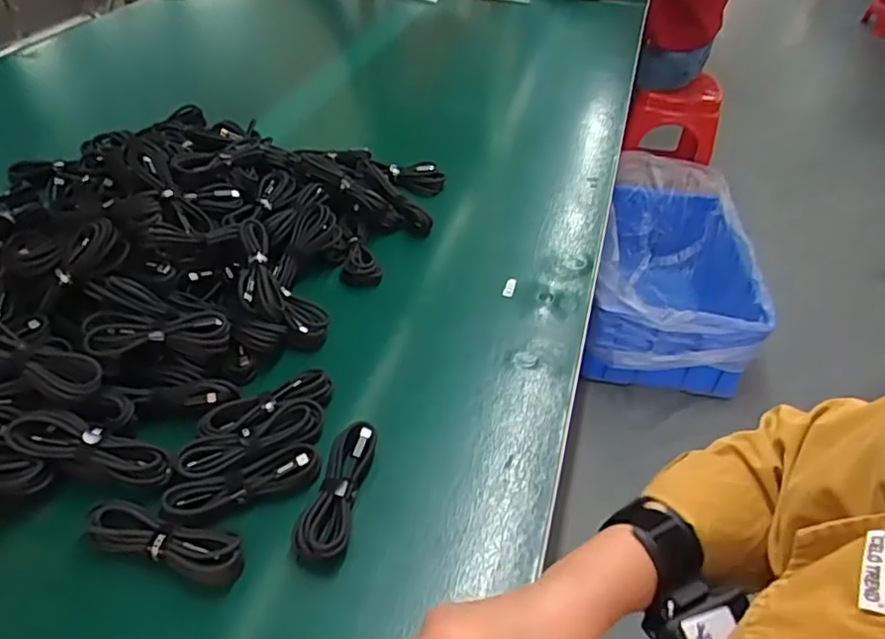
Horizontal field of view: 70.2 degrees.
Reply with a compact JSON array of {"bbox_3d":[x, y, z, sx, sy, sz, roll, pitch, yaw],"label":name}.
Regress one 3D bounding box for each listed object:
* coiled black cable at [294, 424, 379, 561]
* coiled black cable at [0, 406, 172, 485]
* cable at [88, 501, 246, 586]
[{"bbox_3d":[-0.077,0.127,0.466,0.034,0.026,0.113,8,42,4],"label":"coiled black cable"},{"bbox_3d":[-0.270,0.087,0.457,0.140,0.026,0.035,17,41,-3],"label":"coiled black cable"},{"bbox_3d":[-0.188,0.152,0.430,0.106,0.032,0.031,13,43,10],"label":"cable"}]

